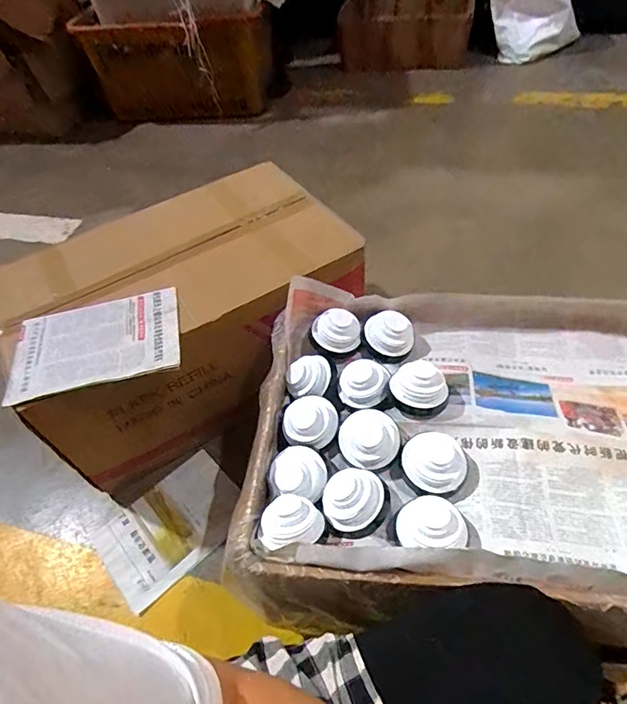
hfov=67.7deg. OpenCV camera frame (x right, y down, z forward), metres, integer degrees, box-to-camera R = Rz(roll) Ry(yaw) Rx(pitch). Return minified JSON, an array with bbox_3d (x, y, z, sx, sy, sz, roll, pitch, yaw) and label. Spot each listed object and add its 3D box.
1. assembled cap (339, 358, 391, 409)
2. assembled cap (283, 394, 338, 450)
[{"bbox_3d":[0.077,0.042,0.707,0.072,0.039,0.074,-3,50,3],"label":"assembled cap"},{"bbox_3d":[-0.002,0.095,0.662,0.070,0.039,0.070,-3,50,3],"label":"assembled cap"}]

